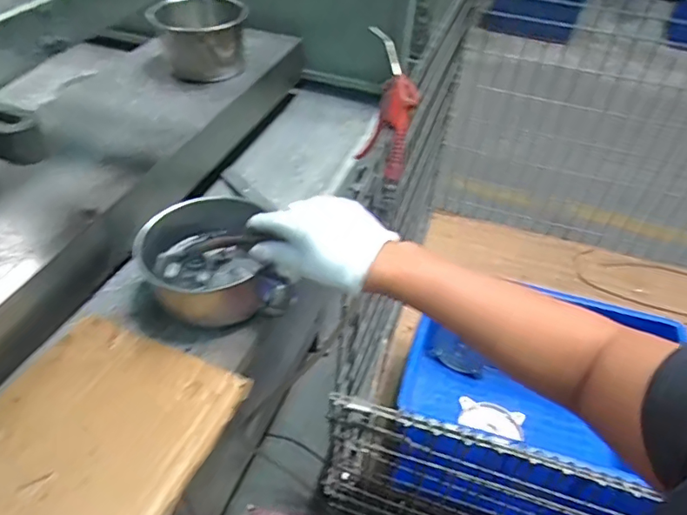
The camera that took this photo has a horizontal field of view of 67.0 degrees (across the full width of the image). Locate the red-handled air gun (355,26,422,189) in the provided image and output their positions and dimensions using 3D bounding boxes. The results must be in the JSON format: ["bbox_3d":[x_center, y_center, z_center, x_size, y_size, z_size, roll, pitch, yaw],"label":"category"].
[{"bbox_3d":[0.058,-0.202,0.699,0.071,0.200,0.089,0,10,-3],"label":"red-handled air gun"}]

